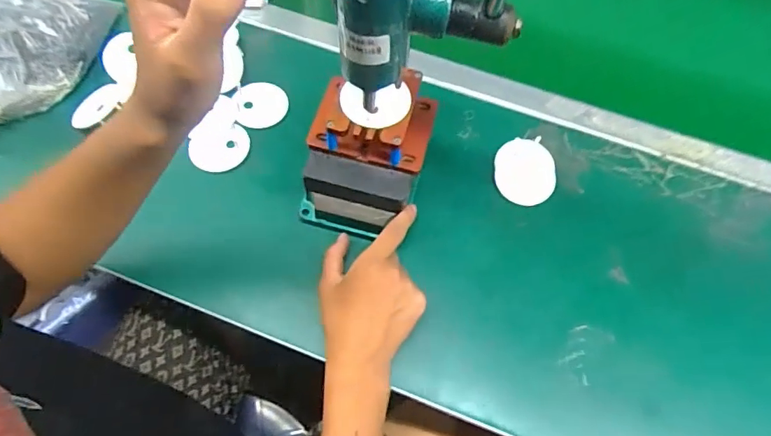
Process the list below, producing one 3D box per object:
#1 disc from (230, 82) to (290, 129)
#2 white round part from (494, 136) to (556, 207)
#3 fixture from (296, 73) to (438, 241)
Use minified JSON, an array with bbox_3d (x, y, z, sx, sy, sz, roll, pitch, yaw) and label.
[{"bbox_3d":[-0.145,-0.131,0.572,0.061,0.004,0.060,4,69,-9],"label":"disc"},{"bbox_3d":[0.154,-0.050,0.542,0.064,0.018,0.074,3,66,1],"label":"white round part"},{"bbox_3d":[-0.017,-0.065,0.483,0.107,0.096,0.136,16,67,7],"label":"fixture"}]

